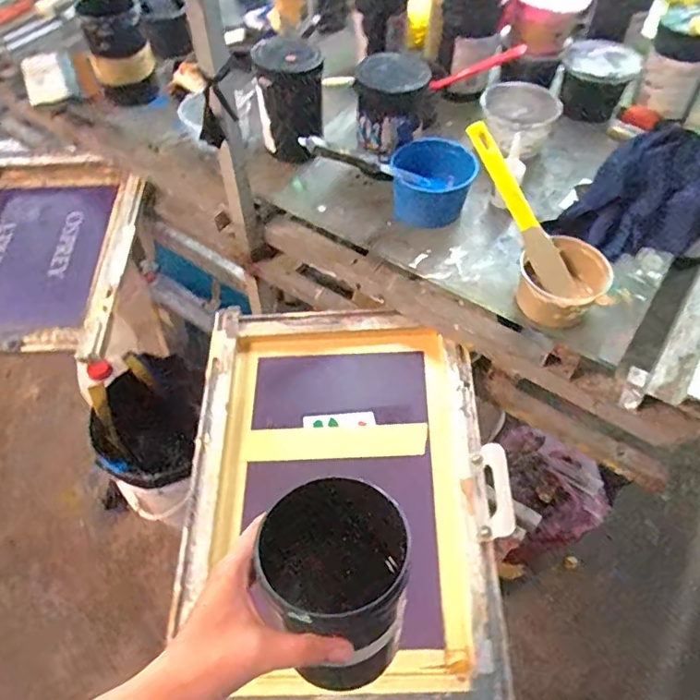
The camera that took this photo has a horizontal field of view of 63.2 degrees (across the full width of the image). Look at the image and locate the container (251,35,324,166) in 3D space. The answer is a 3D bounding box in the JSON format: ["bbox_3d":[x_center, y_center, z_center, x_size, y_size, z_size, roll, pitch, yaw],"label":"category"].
[{"bbox_3d":[-0.097,-0.409,0.932,0.105,0.186,0.092,-9,55,-6],"label":"container"}]

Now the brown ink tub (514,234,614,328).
[{"bbox_3d":[0.283,-0.093,0.752,0.118,0.069,0.108,-33,61,-22],"label":"brown ink tub"}]

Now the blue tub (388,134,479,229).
[{"bbox_3d":[0.123,-0.250,0.872,0.128,0.090,0.126,11,55,8],"label":"blue tub"}]

